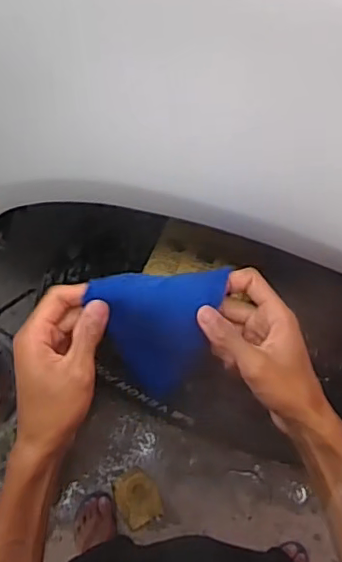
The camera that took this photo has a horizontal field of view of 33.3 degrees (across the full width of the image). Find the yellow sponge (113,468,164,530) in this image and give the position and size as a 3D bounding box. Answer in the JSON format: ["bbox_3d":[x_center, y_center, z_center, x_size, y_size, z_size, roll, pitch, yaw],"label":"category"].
[{"bbox_3d":[-0.089,0.580,1.538,0.113,0.048,0.142,-25,70,-10],"label":"yellow sponge"}]

